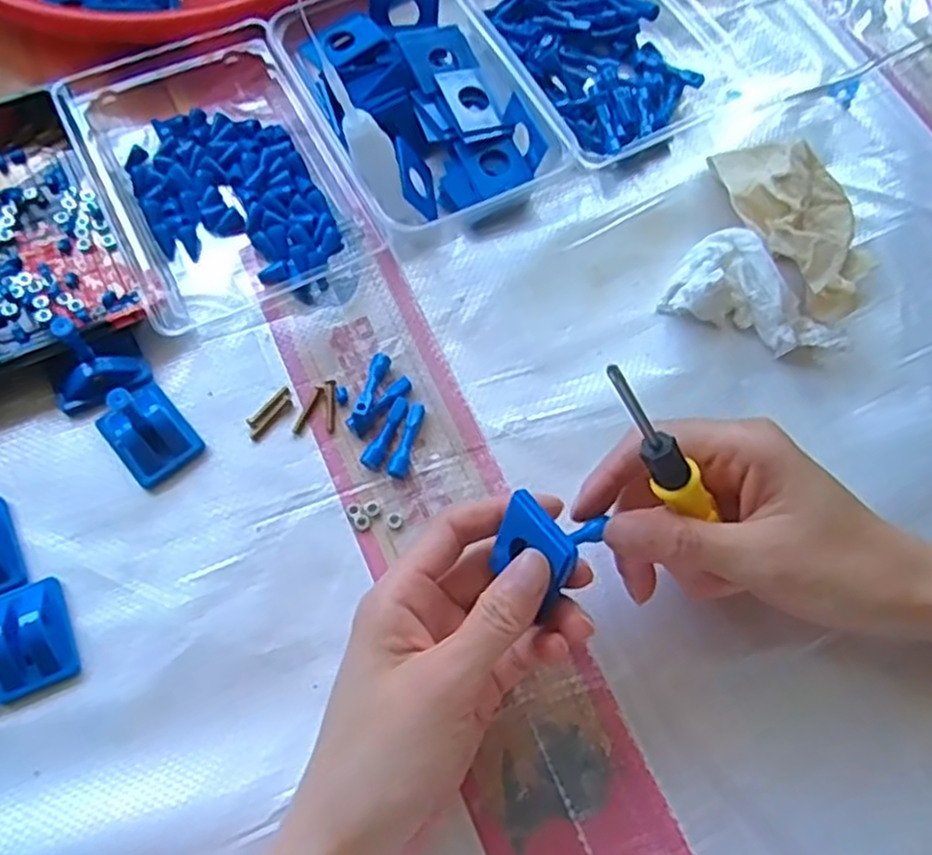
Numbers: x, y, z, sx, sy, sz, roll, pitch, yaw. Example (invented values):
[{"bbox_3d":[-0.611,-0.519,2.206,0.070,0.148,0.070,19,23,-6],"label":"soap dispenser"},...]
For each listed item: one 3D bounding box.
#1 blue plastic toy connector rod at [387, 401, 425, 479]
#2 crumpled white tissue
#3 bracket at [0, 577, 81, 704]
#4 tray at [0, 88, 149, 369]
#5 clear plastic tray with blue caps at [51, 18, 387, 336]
[{"bbox_3d":[-0.028,0.005,0.366,0.009,0.008,0.040,14,68,4],"label":"blue plastic toy connector rod"},{"bbox_3d":[0.149,-0.070,0.389,0.085,0.026,0.051,24,69,8],"label":"crumpled white tissue"},{"bbox_3d":[-0.187,0.088,0.325,0.034,0.015,0.046,-23,70,-11],"label":"bracket"},{"bbox_3d":[-0.237,-0.103,0.392,0.099,0.028,0.163,-27,71,-12],"label":"tray"},{"bbox_3d":[-0.135,-0.144,0.409,0.122,0.031,0.166,-26,71,-12],"label":"clear plastic tray with blue caps"}]

